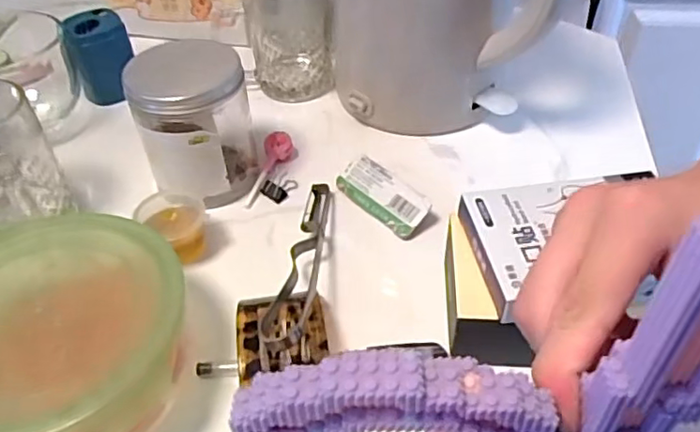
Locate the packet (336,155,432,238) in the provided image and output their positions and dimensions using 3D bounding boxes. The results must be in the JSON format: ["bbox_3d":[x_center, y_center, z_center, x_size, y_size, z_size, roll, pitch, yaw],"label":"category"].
[{"bbox_3d":[0.026,-0.015,0.450,0.034,0.014,0.081,-49,55,-2],"label":"packet"}]

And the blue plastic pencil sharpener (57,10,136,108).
[{"bbox_3d":[-0.231,-0.150,0.558,0.054,0.071,0.045,-24,47,-21],"label":"blue plastic pencil sharpener"}]

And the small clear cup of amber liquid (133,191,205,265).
[{"bbox_3d":[-0.121,0.008,0.426,0.045,0.040,0.042,-2,43,2],"label":"small clear cup of amber liquid"}]

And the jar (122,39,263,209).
[{"bbox_3d":[-0.113,-0.066,0.445,0.079,0.103,0.074,-2,43,2],"label":"jar"}]

